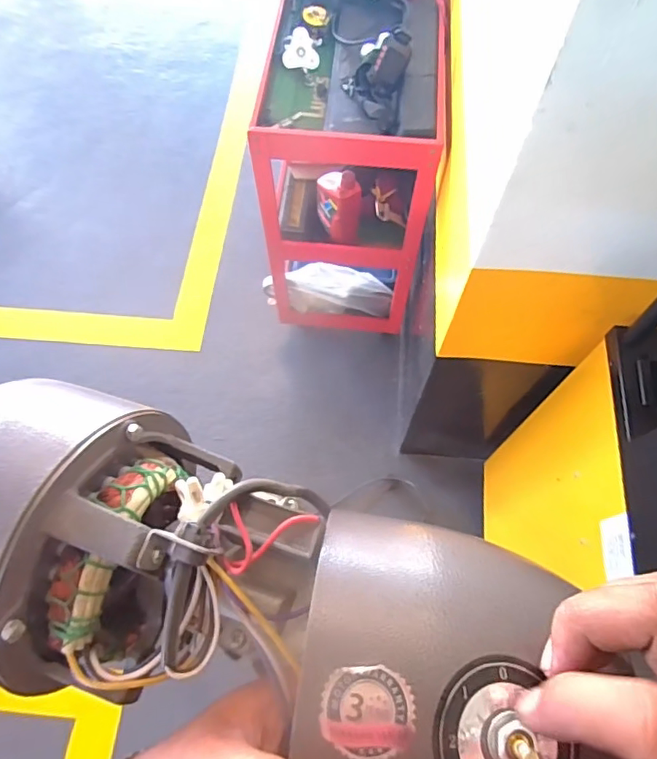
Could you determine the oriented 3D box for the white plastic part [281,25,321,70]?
[{"bbox_3d":[-0.049,-0.668,1.053,0.071,0.007,0.091,19,88,-4],"label":"white plastic part"}]

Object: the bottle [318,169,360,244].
[{"bbox_3d":[0.027,-0.387,1.136,0.080,0.161,0.110,-15,66,-6],"label":"bottle"}]

